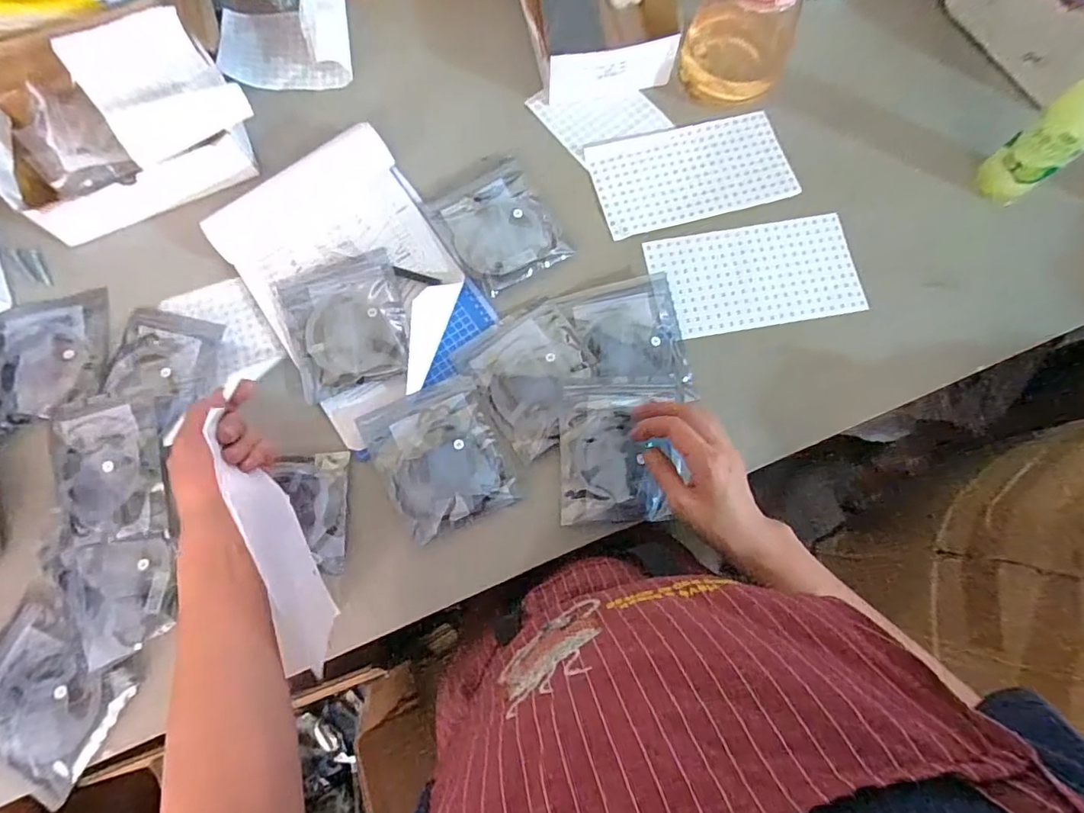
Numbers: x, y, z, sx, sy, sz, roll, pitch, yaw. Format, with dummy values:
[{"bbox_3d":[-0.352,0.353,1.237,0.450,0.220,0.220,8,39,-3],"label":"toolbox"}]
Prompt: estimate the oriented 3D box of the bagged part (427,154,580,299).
[{"bbox_3d":[-0.049,-0.211,0.628,0.114,0.012,0.148,-29,77,-8],"label":"bagged part"}]

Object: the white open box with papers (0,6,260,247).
[{"bbox_3d":[-0.466,-0.310,0.598,0.272,0.112,0.171,-25,77,-7],"label":"white open box with papers"}]

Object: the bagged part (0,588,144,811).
[{"bbox_3d":[-0.467,0.270,0.508,0.148,0.015,0.134,27,77,7],"label":"bagged part"}]

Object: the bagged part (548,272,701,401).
[{"bbox_3d":[0.094,-0.071,0.586,0.125,0.012,0.147,-12,76,-4],"label":"bagged part"}]

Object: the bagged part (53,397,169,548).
[{"bbox_3d":[-0.436,0.063,0.542,0.110,0.018,0.148,-14,83,4],"label":"bagged part"}]

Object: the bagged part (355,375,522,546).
[{"bbox_3d":[-0.105,0.051,0.559,0.124,0.008,0.146,-25,77,-7],"label":"bagged part"}]

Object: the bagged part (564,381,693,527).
[{"bbox_3d":[0.080,0.047,0.553,0.121,0.015,0.139,-1,75,-1],"label":"bagged part"}]

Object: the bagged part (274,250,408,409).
[{"bbox_3d":[-0.216,-0.094,0.590,0.130,0.017,0.152,-18,76,-5],"label":"bagged part"}]

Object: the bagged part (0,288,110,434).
[{"bbox_3d":[-0.546,-0.053,0.587,0.132,0.015,0.149,-10,75,-3],"label":"bagged part"}]

